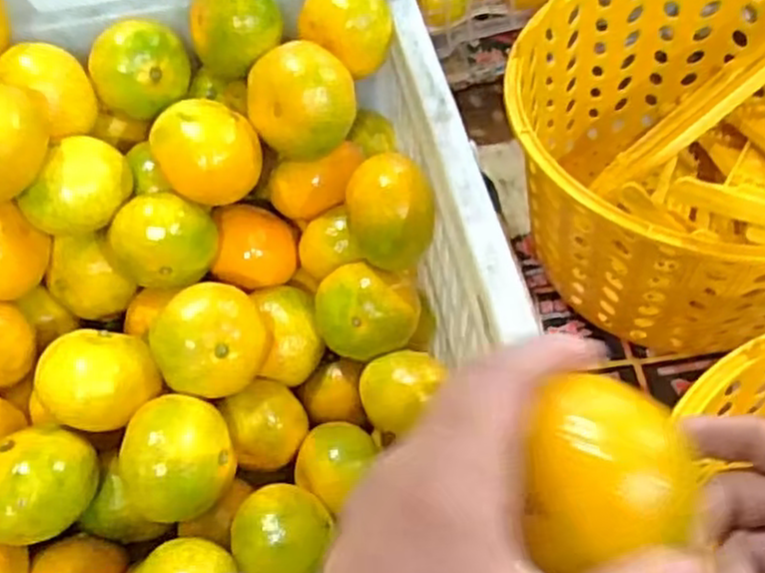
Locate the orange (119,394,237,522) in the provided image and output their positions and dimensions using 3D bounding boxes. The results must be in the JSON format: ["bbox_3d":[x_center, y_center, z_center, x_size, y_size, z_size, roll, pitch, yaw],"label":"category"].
[{"bbox_3d":[-0.113,0.097,0.419,0.057,0.045,0.061,-1,56,2],"label":"orange"}]

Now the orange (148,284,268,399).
[{"bbox_3d":[-0.099,0.038,0.447,0.064,0.064,0.053,-22,58,-12],"label":"orange"}]

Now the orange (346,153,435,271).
[{"bbox_3d":[0.006,-0.038,0.452,0.051,0.067,0.061,-3,56,0],"label":"orange"}]

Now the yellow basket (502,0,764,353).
[{"bbox_3d":[0.270,-0.117,0.638,0.322,0.214,0.309,-1,56,2],"label":"yellow basket"}]

